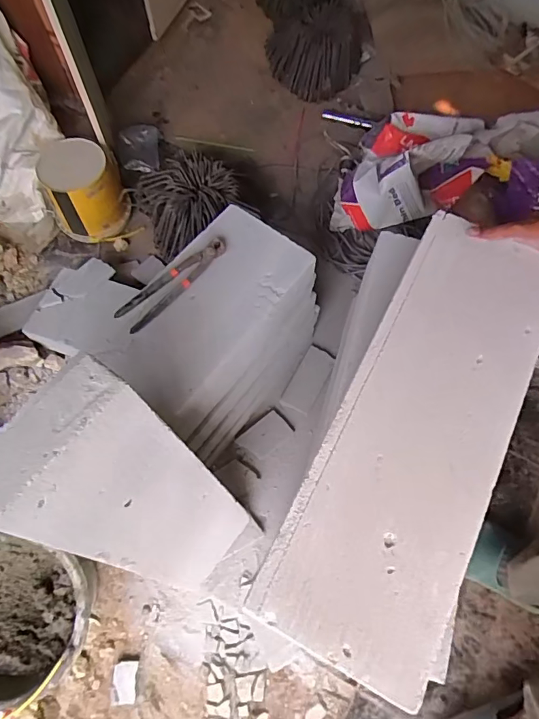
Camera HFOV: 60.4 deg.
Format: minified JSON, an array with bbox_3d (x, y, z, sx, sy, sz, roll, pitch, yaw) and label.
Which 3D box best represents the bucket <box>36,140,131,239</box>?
[{"bbox_3d":[-0.482,-0.450,1.222,0.192,0.193,0.199,0,68,-1],"label":"bucket"}]

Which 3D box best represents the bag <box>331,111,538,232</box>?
[{"bbox_3d":[0.533,-0.517,1.238,0.719,0.224,0.284,-6,69,-3],"label":"bag"}]

